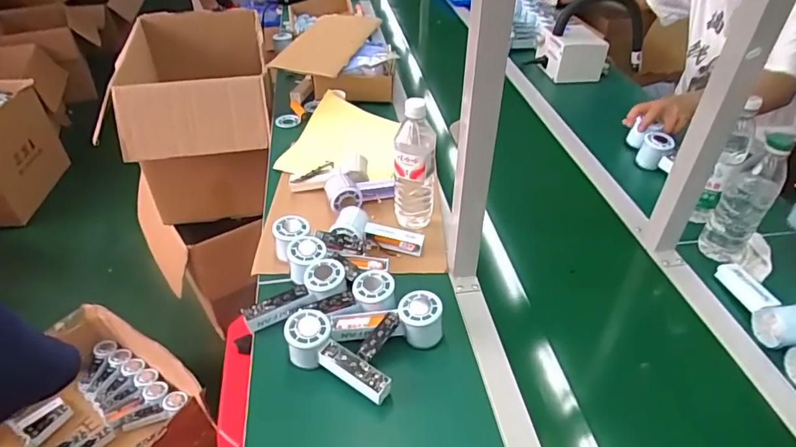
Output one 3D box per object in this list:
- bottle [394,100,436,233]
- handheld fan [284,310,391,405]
[{"bbox_3d":[0.027,-0.086,0.797,0.066,0.224,0.057,0,39,0],"label":"bottle"},{"bbox_3d":[-0.079,0.174,0.632,0.153,0.051,0.055,33,48,14],"label":"handheld fan"}]

